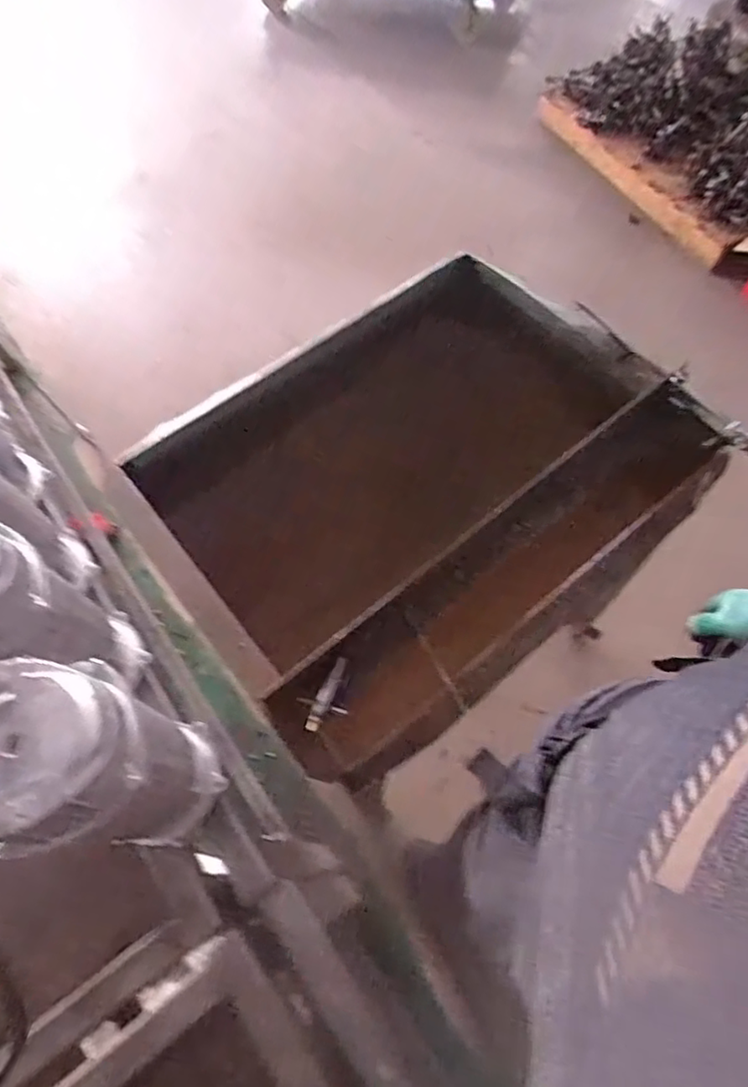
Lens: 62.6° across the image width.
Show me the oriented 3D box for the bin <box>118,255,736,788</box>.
[{"bbox_3d":[0.069,-0.085,0.987,0.737,0.297,0.620,-39,68,-16],"label":"bin"}]

